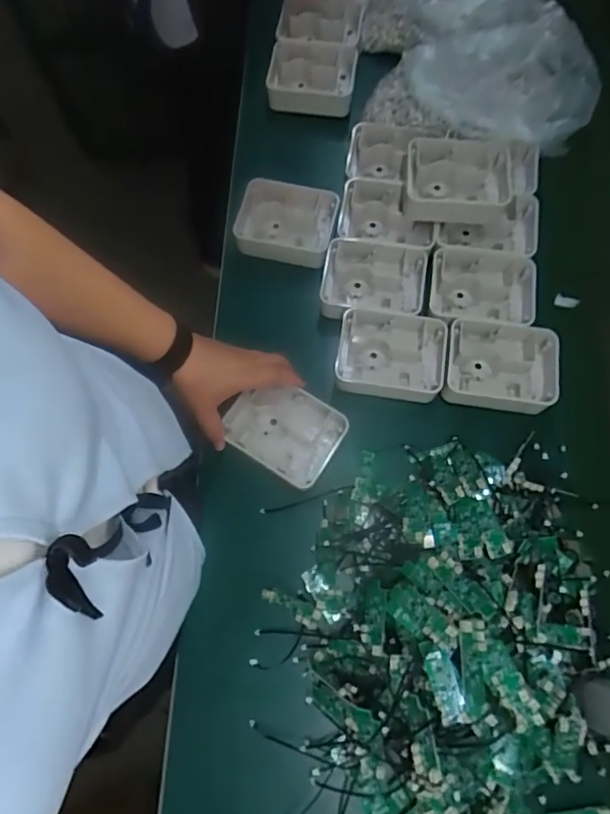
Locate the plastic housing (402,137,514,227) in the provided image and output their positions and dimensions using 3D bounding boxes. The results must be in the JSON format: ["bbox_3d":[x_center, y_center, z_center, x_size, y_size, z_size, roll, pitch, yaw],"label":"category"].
[{"bbox_3d":[0.194,-0.284,0.654,0.132,0.045,0.101,5,73,3],"label":"plastic housing"}]

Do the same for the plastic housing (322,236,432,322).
[{"bbox_3d":[0.089,-0.166,0.658,0.130,0.034,0.106,5,73,3],"label":"plastic housing"}]

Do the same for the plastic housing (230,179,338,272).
[{"bbox_3d":[-0.025,-0.251,0.701,0.131,0.047,0.099,10,73,4],"label":"plastic housing"}]

